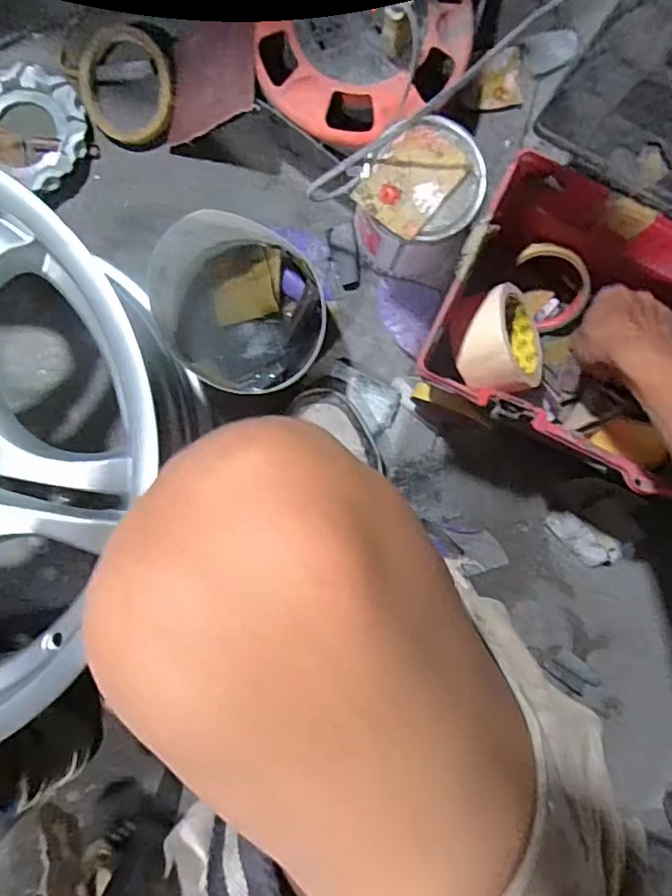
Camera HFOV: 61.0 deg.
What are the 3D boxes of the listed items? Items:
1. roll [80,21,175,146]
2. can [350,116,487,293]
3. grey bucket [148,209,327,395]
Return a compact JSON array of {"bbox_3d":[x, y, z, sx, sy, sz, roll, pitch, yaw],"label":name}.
[{"bbox_3d":[-0.212,-0.366,0.578,0.091,0.017,0.111,-24,94,0],"label":"roll"},{"bbox_3d":[0.071,-0.224,0.532,0.097,0.135,0.100,0,94,-1],"label":"can"},{"bbox_3d":[-0.088,-0.132,0.556,0.157,0.095,0.143,19,93,-2],"label":"grey bucket"}]

